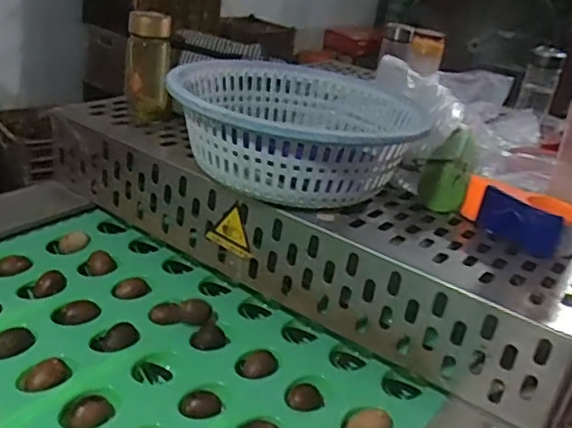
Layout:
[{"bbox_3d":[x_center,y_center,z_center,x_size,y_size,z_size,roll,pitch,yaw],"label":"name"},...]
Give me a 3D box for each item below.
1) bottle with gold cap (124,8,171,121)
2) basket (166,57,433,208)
[{"bbox_3d":[-0.238,-0.252,1.034,0.069,0.183,0.069,0,25,-18],"label":"bottle with gold cap"},{"bbox_3d":[0.015,-0.134,0.889,0.339,0.118,0.370,15,25,14],"label":"basket"}]

